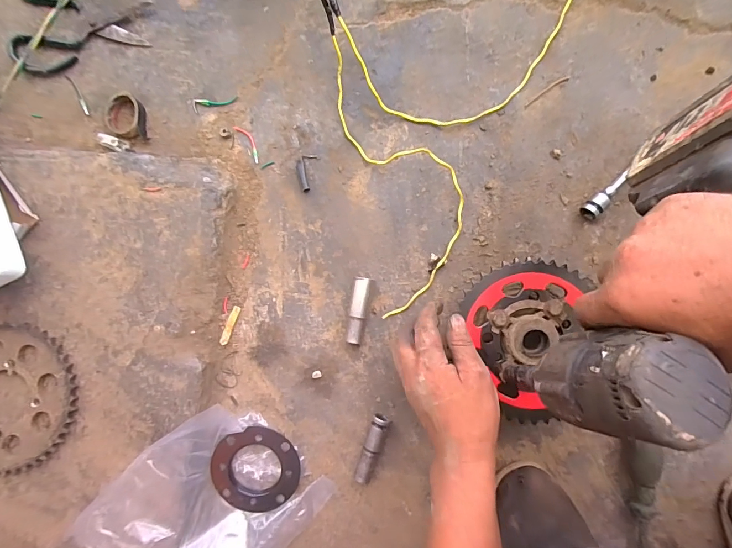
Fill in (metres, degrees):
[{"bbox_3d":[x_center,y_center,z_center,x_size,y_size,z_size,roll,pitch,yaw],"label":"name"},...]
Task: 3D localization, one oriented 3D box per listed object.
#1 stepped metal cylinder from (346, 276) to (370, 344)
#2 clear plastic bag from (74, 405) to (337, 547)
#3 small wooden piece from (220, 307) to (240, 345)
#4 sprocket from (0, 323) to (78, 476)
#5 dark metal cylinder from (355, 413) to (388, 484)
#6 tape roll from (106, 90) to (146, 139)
[{"bbox_3d":[-0.009,0.043,0.450,0.018,0.023,0.077,8,88,5],"label":"stepped metal cylinder"},{"bbox_3d":[-0.173,0.263,0.422,0.180,0.067,0.196,44,91,5],"label":"clear plastic bag"},{"bbox_3d":[-0.163,0.062,0.458,0.009,0.006,0.047,20,89,5],"label":"small wooden piece"},{"bbox_3d":[-0.410,0.140,0.432,0.164,0.015,0.160,-2,87,4],"label":"sprocket"},{"bbox_3d":[0.007,0.201,0.440,0.018,0.021,0.078,18,89,5],"label":"dark metal cylinder"},{"bbox_3d":[-0.304,-0.200,0.482,0.049,0.014,0.057,-4,87,4],"label":"tape roll"}]

